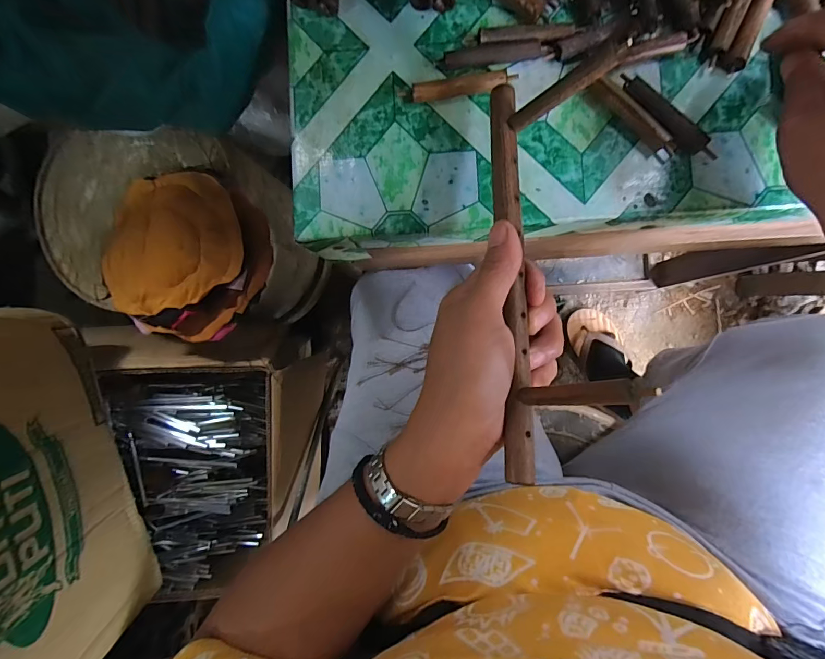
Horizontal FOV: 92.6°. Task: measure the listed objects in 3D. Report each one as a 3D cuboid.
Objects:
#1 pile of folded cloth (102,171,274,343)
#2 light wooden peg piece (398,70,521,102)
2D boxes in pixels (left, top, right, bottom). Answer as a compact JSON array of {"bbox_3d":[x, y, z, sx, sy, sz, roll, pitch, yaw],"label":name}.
[{"bbox_3d":[-0.260,-0.086,0.446,0.187,0.044,0.175,0,90,3],"label":"pile of folded cloth"},{"bbox_3d":[0.031,-0.162,0.265,0.075,0.012,0.012,-5,89,3],"label":"light wooden peg piece"}]

